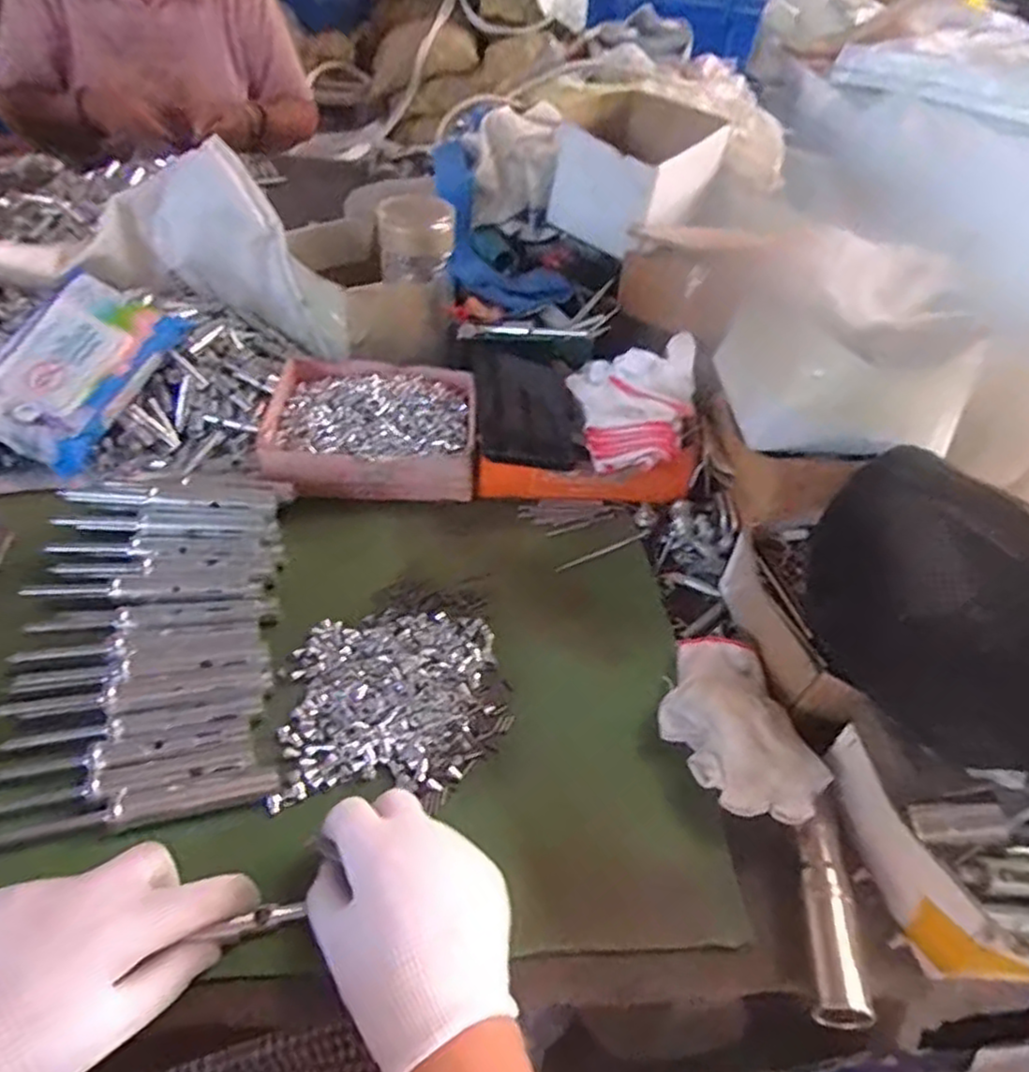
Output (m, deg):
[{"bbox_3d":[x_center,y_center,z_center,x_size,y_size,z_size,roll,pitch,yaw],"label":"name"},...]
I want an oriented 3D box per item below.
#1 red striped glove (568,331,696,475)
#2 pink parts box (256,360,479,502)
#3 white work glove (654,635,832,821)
[{"bbox_3d":[0.097,-0.122,0.607,0.099,0.065,0.149,12,44,5],"label":"red striped glove"},{"bbox_3d":[-0.125,-0.098,0.630,0.182,0.043,0.153,-2,45,-10],"label":"pink parts box"},{"bbox_3d":[0.135,0.112,0.435,0.075,0.034,0.126,-10,47,-17],"label":"white work glove"}]

